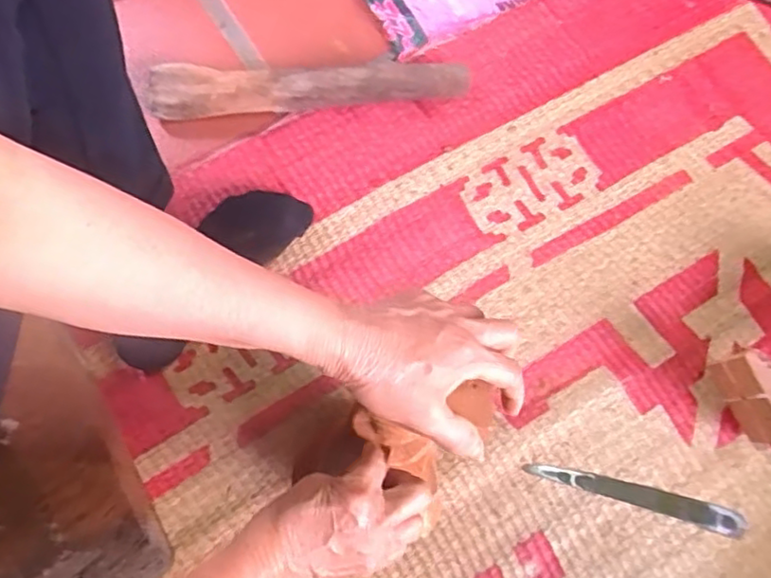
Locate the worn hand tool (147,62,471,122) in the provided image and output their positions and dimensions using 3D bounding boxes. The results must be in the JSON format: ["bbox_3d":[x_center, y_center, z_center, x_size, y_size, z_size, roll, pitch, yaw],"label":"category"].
[{"bbox_3d":[-0.078,-0.212,0.684,0.327,0.039,0.047,-3,72,-2],"label":"worn hand tool"}]

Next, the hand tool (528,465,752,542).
[{"bbox_3d":[0.221,0.181,0.572,0.191,0.005,0.022,16,72,4],"label":"hand tool"}]

